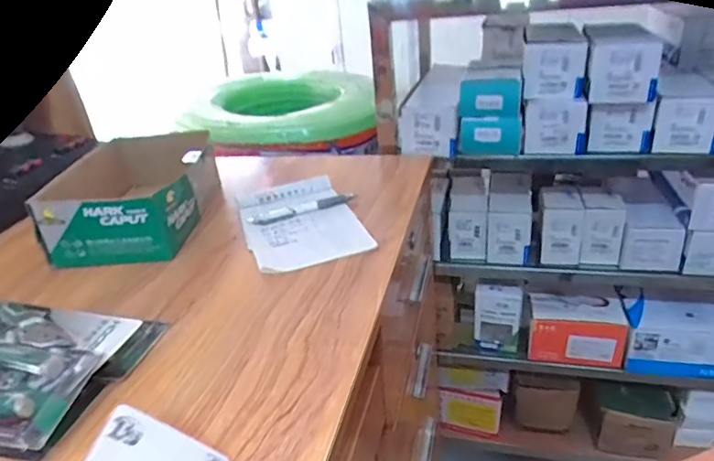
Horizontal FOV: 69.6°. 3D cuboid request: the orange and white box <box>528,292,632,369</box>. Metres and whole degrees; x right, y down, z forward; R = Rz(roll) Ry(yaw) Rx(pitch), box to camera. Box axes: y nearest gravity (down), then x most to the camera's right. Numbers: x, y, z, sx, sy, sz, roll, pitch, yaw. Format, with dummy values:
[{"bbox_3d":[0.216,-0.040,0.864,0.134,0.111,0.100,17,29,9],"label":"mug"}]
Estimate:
[{"bbox_3d":[0.429,0.192,1.003,0.168,0.100,0.091,4,30,18],"label":"orange and white box"}]

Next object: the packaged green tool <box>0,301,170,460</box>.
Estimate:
[{"bbox_3d":[-0.306,0.108,0.433,0.219,0.047,0.144,1,29,13],"label":"packaged green tool"}]

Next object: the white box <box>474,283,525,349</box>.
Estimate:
[{"bbox_3d":[0.282,0.167,1.027,0.088,0.136,0.052,3,29,16],"label":"white box"}]

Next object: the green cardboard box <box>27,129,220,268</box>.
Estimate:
[{"bbox_3d":[-0.289,-0.053,0.691,0.161,0.085,0.245,-6,28,0],"label":"green cardboard box"}]

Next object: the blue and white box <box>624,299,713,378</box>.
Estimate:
[{"bbox_3d":[0.608,0.198,0.960,0.196,0.113,0.091,1,29,13],"label":"blue and white box"}]

